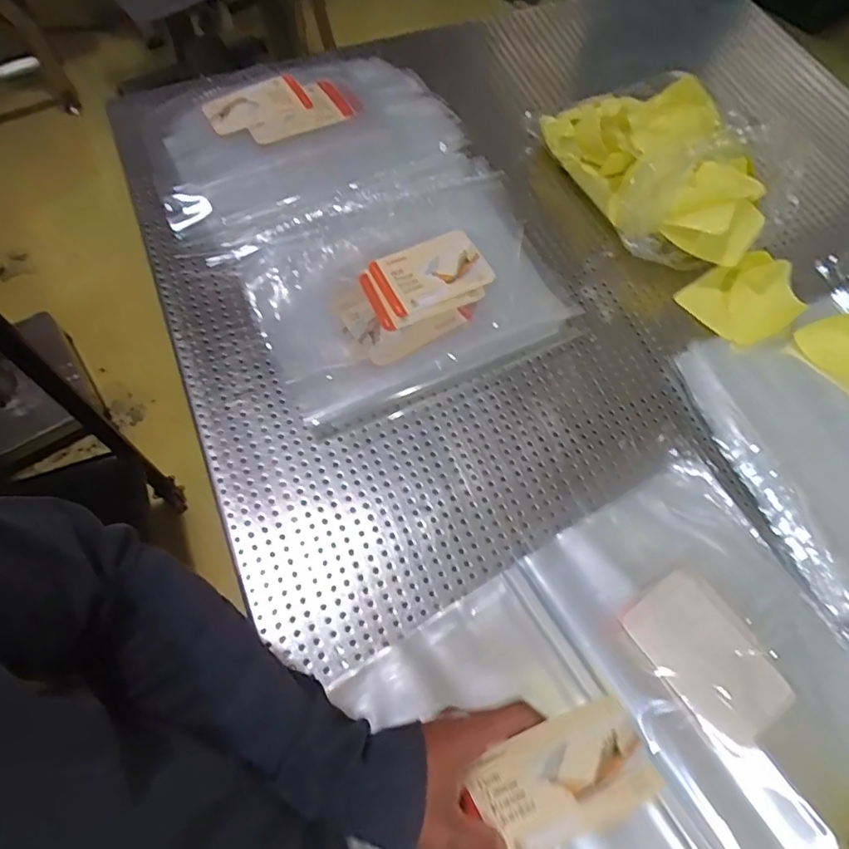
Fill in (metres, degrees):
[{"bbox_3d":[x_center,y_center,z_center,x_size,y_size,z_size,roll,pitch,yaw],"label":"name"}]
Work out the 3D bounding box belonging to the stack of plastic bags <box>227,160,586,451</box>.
[{"bbox_3d":[-0.016,-0.155,0.671,0.335,0.025,0.267,-23,79,-13],"label":"stack of plastic bags"}]

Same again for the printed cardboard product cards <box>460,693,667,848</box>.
[{"bbox_3d":[0.090,0.232,0.380,0.113,0.009,0.077,-31,89,5],"label":"printed cardboard product cards"}]

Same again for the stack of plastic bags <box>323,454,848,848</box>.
[{"bbox_3d":[0.165,0.260,0.491,0.472,0.035,0.326,-29,68,-14],"label":"stack of plastic bags"}]

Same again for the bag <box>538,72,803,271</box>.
[{"bbox_3d":[0.297,-0.326,0.736,0.194,0.141,0.288,-26,68,-13],"label":"bag"}]

